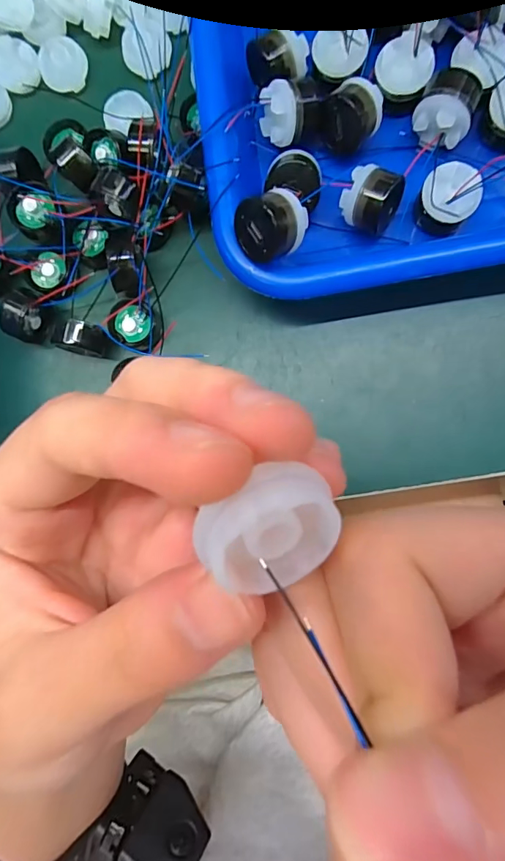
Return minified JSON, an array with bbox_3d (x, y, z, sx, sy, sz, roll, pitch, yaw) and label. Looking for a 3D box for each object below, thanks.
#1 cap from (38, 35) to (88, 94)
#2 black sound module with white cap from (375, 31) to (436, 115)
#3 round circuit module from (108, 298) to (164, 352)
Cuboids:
[{"bbox_3d":[-0.085,-0.165,0.202,0.020,0.007,0.022,0,88,6],"label":"cap"},{"bbox_3d":[0.058,-0.139,0.174,0.021,0.012,0.021,24,91,6],"label":"black sound module with white cap"},{"bbox_3d":[-0.050,-0.045,0.192,0.022,0.009,0.019,21,91,6],"label":"round circuit module"}]

